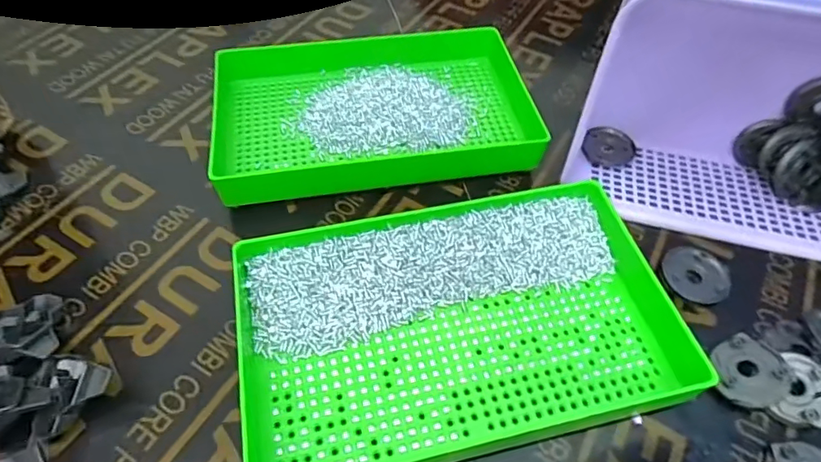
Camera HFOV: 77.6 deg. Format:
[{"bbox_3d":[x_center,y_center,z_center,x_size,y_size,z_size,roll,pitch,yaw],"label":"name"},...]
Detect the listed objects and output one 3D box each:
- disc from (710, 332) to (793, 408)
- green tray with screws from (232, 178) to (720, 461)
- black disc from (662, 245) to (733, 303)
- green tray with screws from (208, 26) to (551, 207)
[{"bbox_3d":[0.198,0.083,0.300,0.039,0.012,0.039,-13,48,15],"label":"disc"},{"bbox_3d":[0.026,0.054,0.307,0.245,0.037,0.149,-10,54,-9],"label":"green tray with screws"},{"bbox_3d":[0.193,0.030,0.344,0.043,0.008,0.042,1,53,-1],"label":"black disc"},{"bbox_3d":[-0.030,-0.104,0.421,0.258,0.034,0.175,-5,54,-5],"label":"green tray with screws"}]

